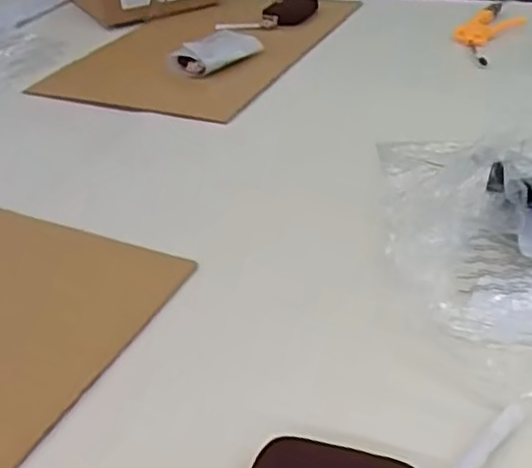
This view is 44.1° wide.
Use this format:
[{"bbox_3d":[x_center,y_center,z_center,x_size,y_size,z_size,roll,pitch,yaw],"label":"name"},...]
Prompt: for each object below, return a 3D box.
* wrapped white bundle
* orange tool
[{"bbox_3d":[-0.075,-0.301,1.071,0.142,0.039,0.071,-31,43,-31],"label":"wrapped white bundle"},{"bbox_3d":[0.373,-0.340,1.107,0.083,0.022,0.264,18,42,28],"label":"orange tool"}]

